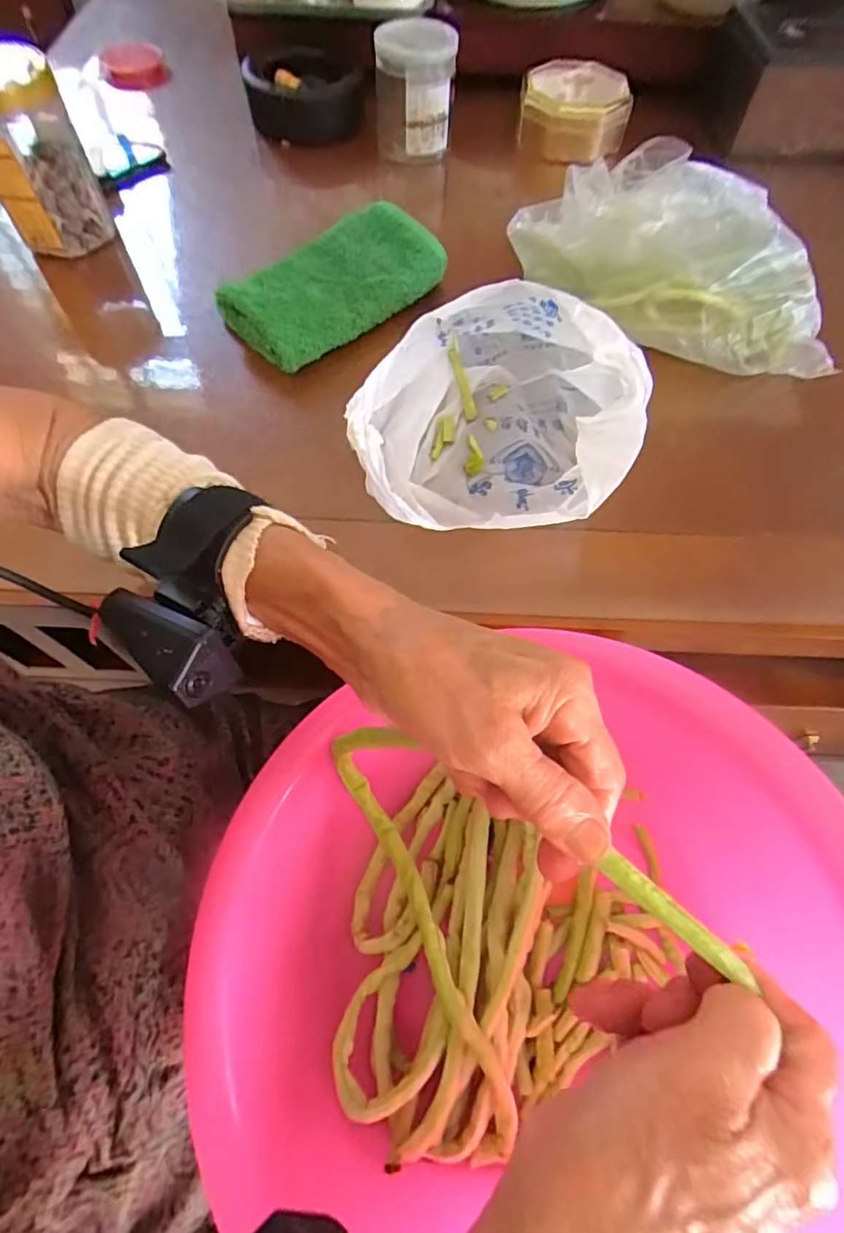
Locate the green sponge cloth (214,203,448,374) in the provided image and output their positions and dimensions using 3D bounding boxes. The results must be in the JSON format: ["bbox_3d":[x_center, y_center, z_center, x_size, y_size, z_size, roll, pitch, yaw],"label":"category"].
[{"bbox_3d":[-0.076,-0.296,0.498,0.191,0.040,0.098,-38,70,-19],"label":"green sponge cloth"}]

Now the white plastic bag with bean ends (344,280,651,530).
[{"bbox_3d":[0.050,-0.160,0.388,0.167,0.127,0.208,4,63,0],"label":"white plastic bag with bean ends"}]

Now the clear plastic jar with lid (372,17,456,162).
[{"bbox_3d":[-0.008,-0.586,0.630,0.084,0.096,0.105,0,63,-2],"label":"clear plastic jar with lid"}]

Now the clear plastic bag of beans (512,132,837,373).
[{"bbox_3d":[0.228,-0.309,0.482,0.273,0.091,0.166,33,67,15],"label":"clear plastic bag of beans"}]

